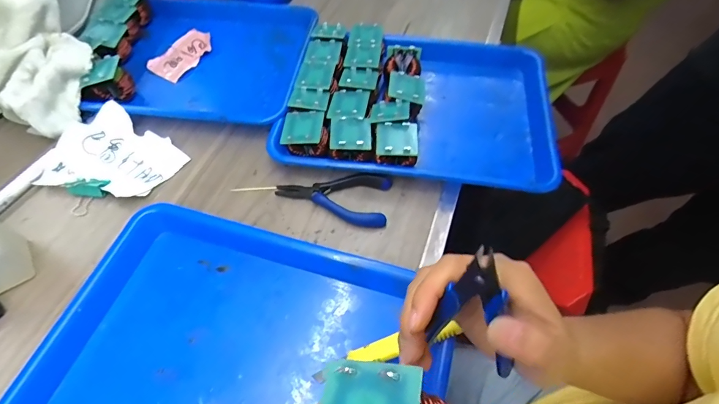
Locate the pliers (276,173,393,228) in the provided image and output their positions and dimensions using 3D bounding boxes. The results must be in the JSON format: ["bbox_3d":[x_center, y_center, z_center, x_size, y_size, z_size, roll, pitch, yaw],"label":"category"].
[{"bbox_3d":[-0.028,-0.012,0.423,0.125,0.018,0.060,14,58,8],"label":"pliers"}]

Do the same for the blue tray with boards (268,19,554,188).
[{"bbox_3d":[0.075,-0.132,0.482,0.318,0.053,0.259,9,58,5],"label":"blue tray with boards"}]

